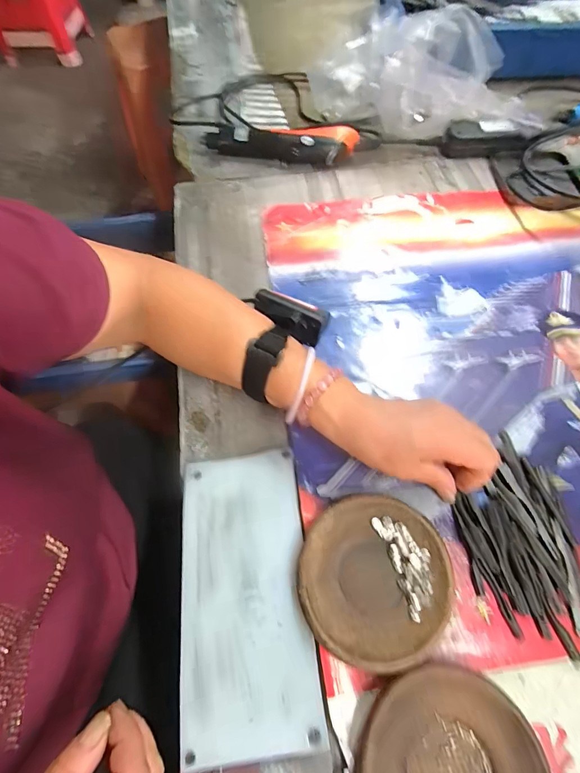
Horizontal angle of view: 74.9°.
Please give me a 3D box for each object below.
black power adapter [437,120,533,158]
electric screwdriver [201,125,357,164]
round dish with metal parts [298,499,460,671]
[{"bbox_3d":[0.269,-0.337,0.519,0.111,0.046,0.030,0,64,-1],"label":"black power adapter"},{"bbox_3d":[-0.013,-0.333,0.521,0.204,0.041,0.035,5,64,1],"label":"electric screwdriver"},{"bbox_3d":[0.064,0.141,0.282,0.106,0.013,0.113,0,64,-1],"label":"round dish with metal parts"}]

